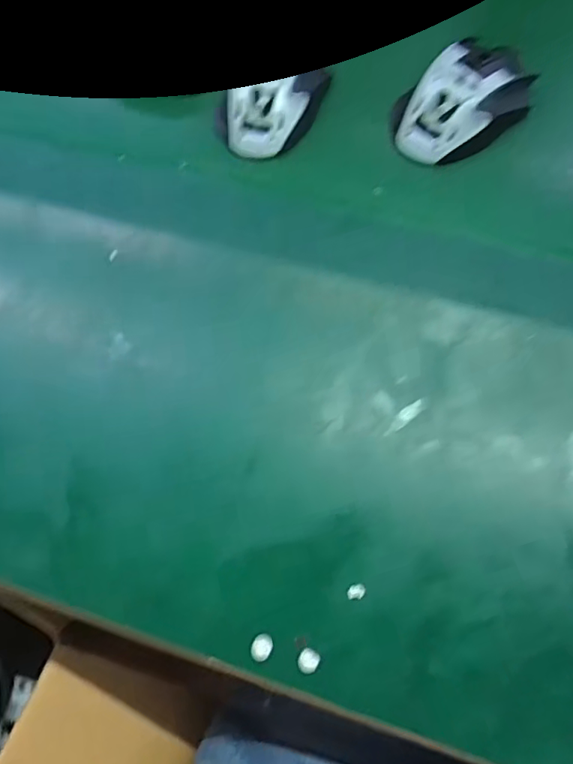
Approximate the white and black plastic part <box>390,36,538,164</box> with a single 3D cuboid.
[{"bbox_3d":[0.127,-0.207,0.411,0.102,0.037,0.072,-35,71,-11],"label":"white and black plastic part"}]

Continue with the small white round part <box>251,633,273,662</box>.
[{"bbox_3d":[-0.014,0.145,0.309,0.011,0.004,0.014,26,72,13],"label":"small white round part"}]

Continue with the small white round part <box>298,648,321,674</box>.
[{"bbox_3d":[0.012,0.151,0.304,0.011,0.004,0.012,-1,68,3],"label":"small white round part"}]

